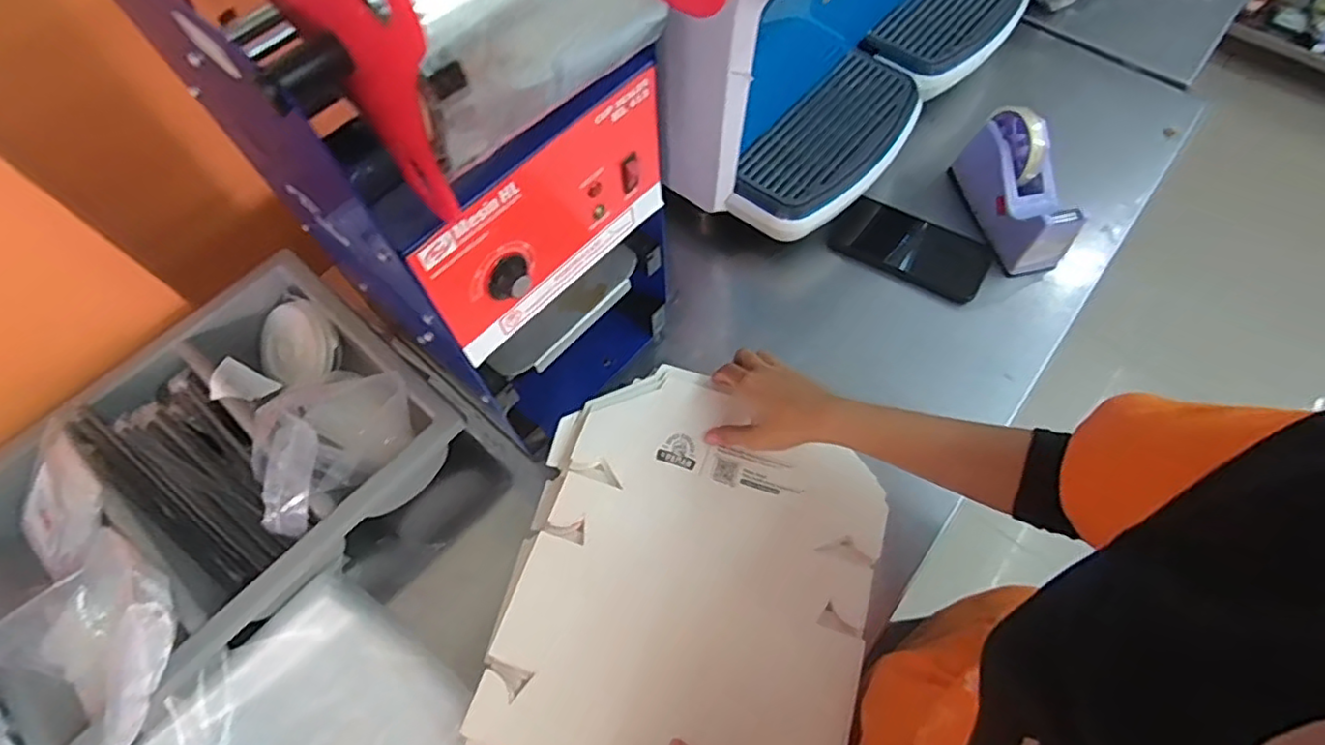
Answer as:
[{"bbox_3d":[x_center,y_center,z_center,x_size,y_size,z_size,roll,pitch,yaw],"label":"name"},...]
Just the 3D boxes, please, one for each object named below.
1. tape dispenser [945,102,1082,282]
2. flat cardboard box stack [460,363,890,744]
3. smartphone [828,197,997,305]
[{"bbox_3d":[0.390,-0.198,0.699,0.067,0.091,0.162,-11,66,-4],"label":"tape dispenser"},{"bbox_3d":[0.026,0.178,0.565,0.300,0.027,0.349,13,68,4],"label":"flat cardboard box stack"},{"bbox_3d":[0.281,-0.142,0.727,0.168,0.017,0.084,28,69,15],"label":"smartphone"}]

